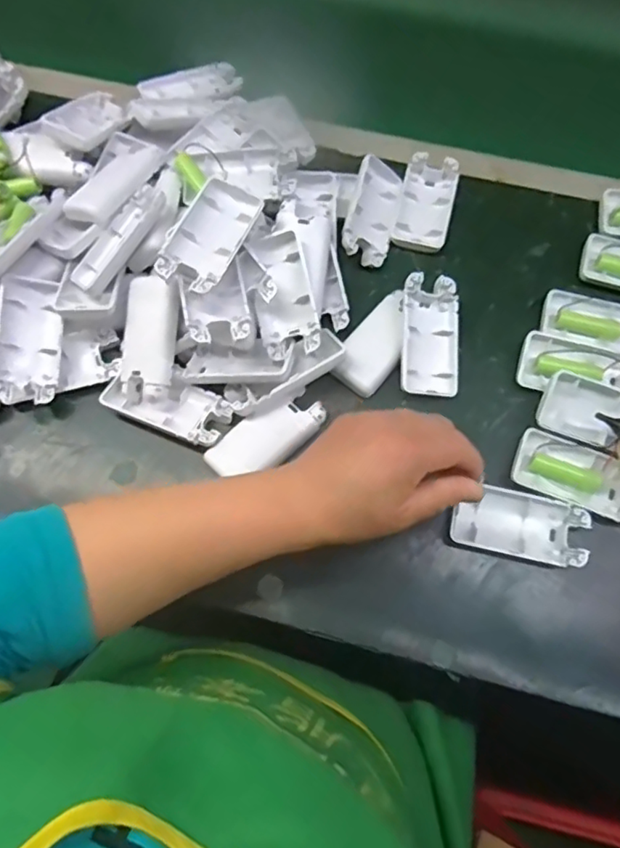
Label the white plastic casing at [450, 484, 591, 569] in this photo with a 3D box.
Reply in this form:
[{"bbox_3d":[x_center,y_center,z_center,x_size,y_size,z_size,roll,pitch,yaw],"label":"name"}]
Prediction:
[{"bbox_3d":[0.150,0.073,0.416,0.092,0.015,0.047,13,72,4],"label":"white plastic casing"}]

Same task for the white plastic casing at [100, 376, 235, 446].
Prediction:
[{"bbox_3d":[-0.106,-0.017,0.432,0.091,0.016,0.040,22,73,6],"label":"white plastic casing"}]

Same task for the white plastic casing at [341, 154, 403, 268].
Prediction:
[{"bbox_3d":[0.051,-0.180,0.492,0.045,0.016,0.095,27,69,-28],"label":"white plastic casing"}]

